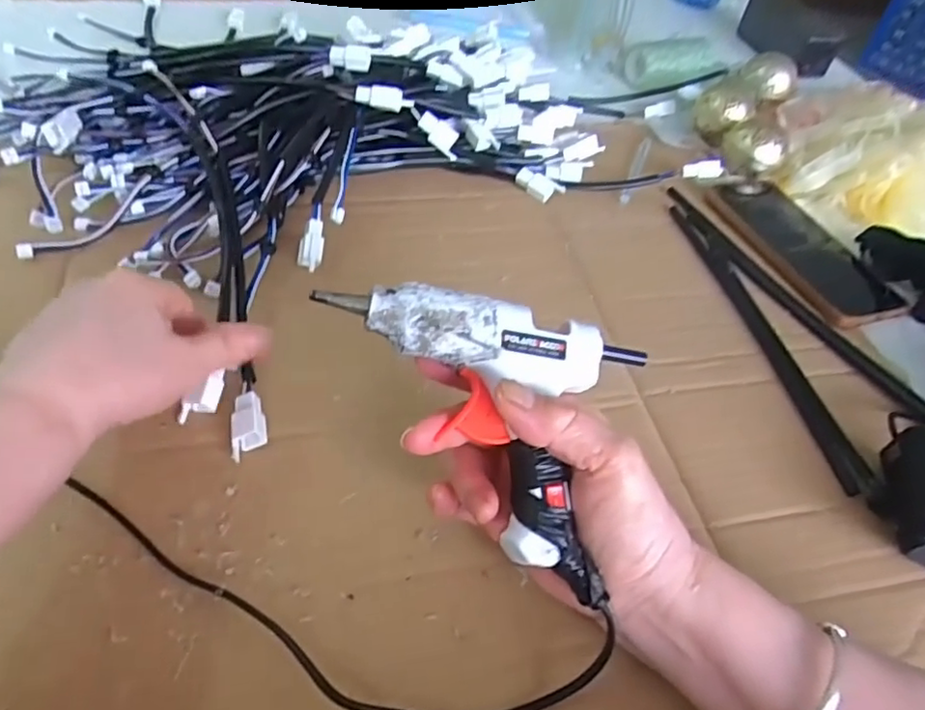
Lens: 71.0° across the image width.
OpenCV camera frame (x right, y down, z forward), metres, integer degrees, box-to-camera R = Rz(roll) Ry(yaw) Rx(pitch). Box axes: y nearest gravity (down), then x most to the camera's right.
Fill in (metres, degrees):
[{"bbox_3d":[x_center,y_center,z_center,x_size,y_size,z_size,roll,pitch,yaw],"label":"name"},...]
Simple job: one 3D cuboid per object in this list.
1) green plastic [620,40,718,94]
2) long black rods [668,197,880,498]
[{"bbox_3d":[0.227,-0.320,0.714,0.096,0.050,0.055,-10,51,-15],"label":"green plastic"},{"bbox_3d":[0.205,-0.022,0.448,0.021,0.007,0.261,-4,50,-10],"label":"long black rods"}]

